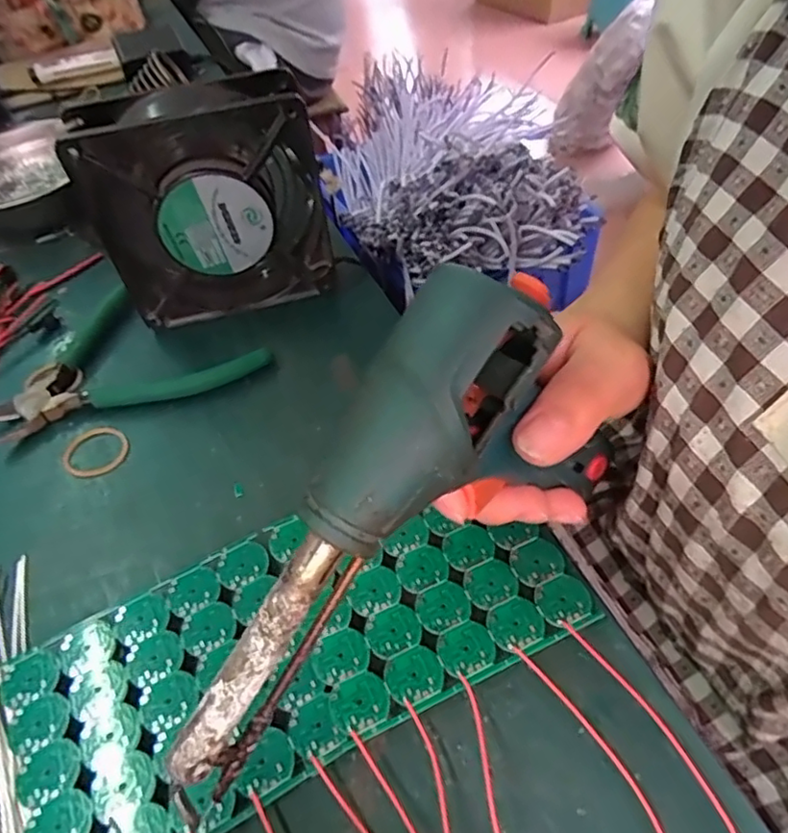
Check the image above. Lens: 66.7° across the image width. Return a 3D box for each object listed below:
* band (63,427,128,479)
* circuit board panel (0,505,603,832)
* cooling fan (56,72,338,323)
[{"bbox_3d":[-0.154,0.017,0.308,0.031,0.004,0.033,-4,47,5],"label":"band"},{"bbox_3d":[-0.036,0.083,0.233,0.209,0.004,0.095,-24,53,-15],"label":"circuit board panel"},{"bbox_3d":[-0.101,-0.116,0.338,0.121,0.124,0.045,-15,53,-9],"label":"cooling fan"}]

